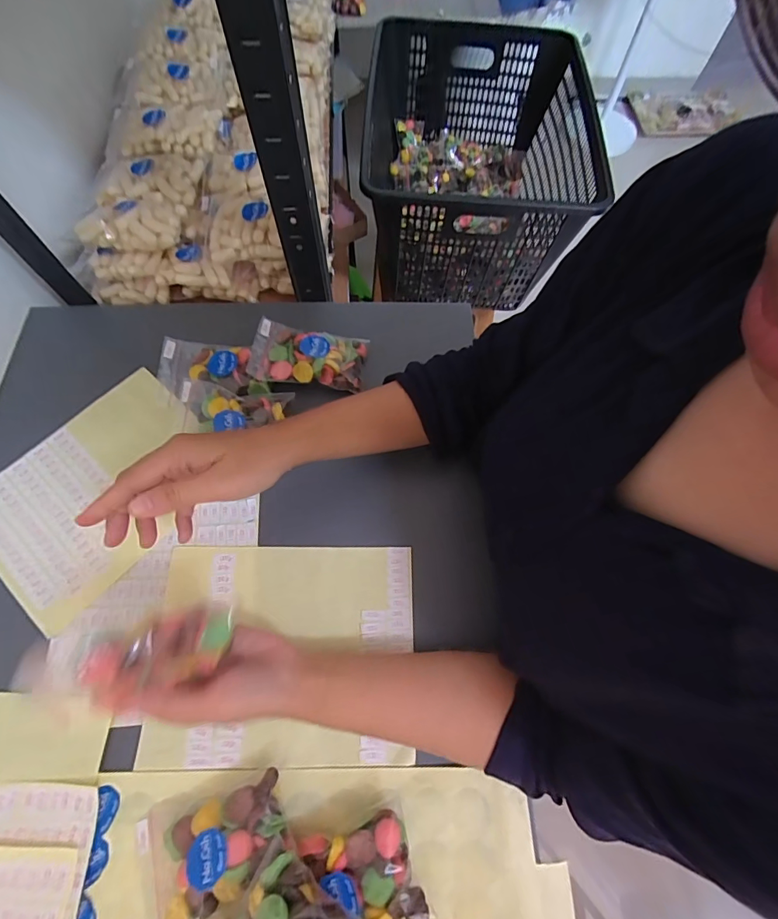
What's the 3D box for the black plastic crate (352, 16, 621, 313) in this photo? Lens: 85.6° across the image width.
[{"bbox_3d":[0.168,-0.646,0.924,0.439,0.282,0.621,0,67,0],"label":"black plastic crate"}]

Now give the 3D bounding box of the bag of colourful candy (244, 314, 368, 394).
[{"bbox_3d":[-0.081,-0.103,0.426,0.108,0.034,0.073,7,68,1],"label":"bag of colourful candy"}]

